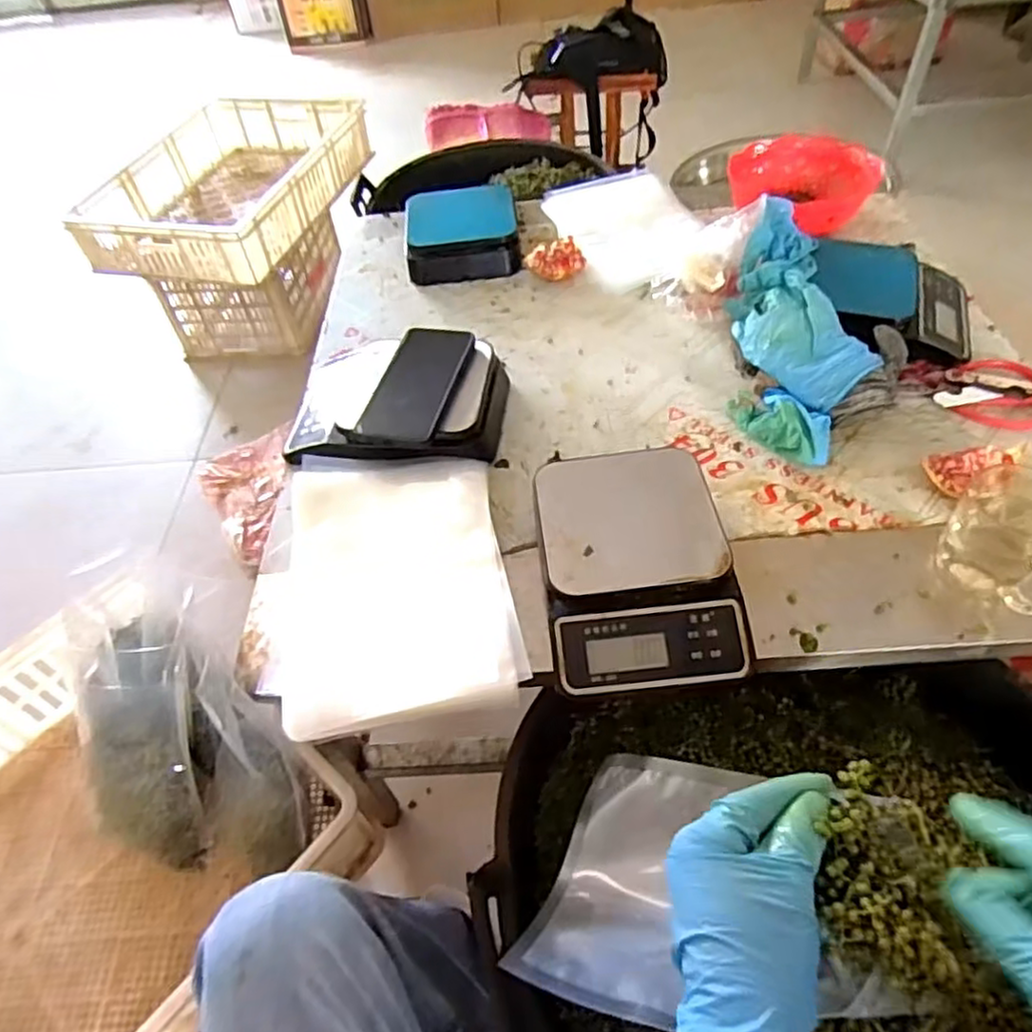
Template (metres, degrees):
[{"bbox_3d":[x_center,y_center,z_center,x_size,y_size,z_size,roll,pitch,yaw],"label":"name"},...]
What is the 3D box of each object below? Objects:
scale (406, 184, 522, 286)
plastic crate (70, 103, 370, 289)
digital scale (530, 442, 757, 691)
[{"bbox_3d":[-0.072,-0.387,0.945,0.150,0.067,0.127,-5,51,2],"label":"scale"},{"bbox_3d":[-0.616,-0.715,1.510,0.422,0.129,0.589,10,53,14],"label":"plastic crate"},{"bbox_3d":[0.097,0.037,0.569,0.151,0.048,0.205,-7,51,0],"label":"digital scale"}]

